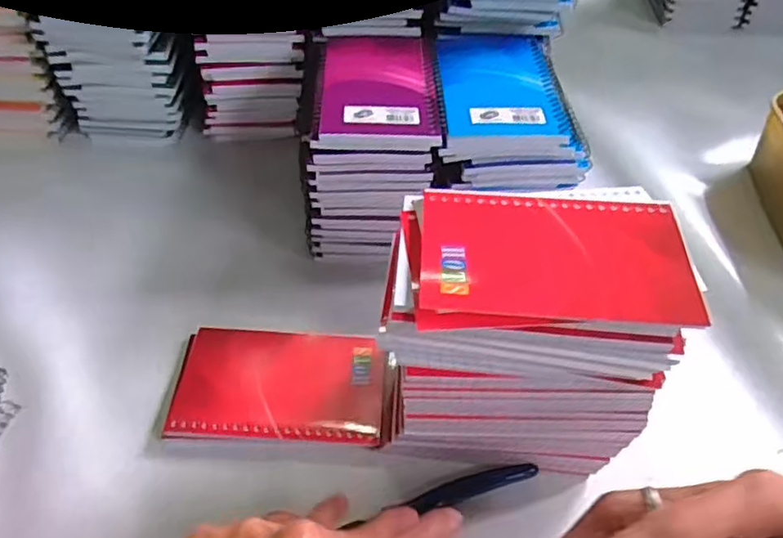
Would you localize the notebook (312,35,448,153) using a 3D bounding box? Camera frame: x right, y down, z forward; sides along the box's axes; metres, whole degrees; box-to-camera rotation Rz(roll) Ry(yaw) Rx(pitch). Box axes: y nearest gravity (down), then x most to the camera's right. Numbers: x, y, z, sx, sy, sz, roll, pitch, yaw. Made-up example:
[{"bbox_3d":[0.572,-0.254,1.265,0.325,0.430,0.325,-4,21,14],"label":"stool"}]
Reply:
[{"bbox_3d":[-0.010,-0.133,0.448,0.089,0.012,0.136,0,48,-3],"label":"notebook"}]

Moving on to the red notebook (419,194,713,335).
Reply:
[{"bbox_3d":[0.079,-0.006,0.304,0.128,0.010,0.080,3,48,1],"label":"red notebook"}]

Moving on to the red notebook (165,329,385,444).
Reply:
[{"bbox_3d":[-0.071,0.075,0.404,0.132,0.011,0.082,3,48,1],"label":"red notebook"}]

